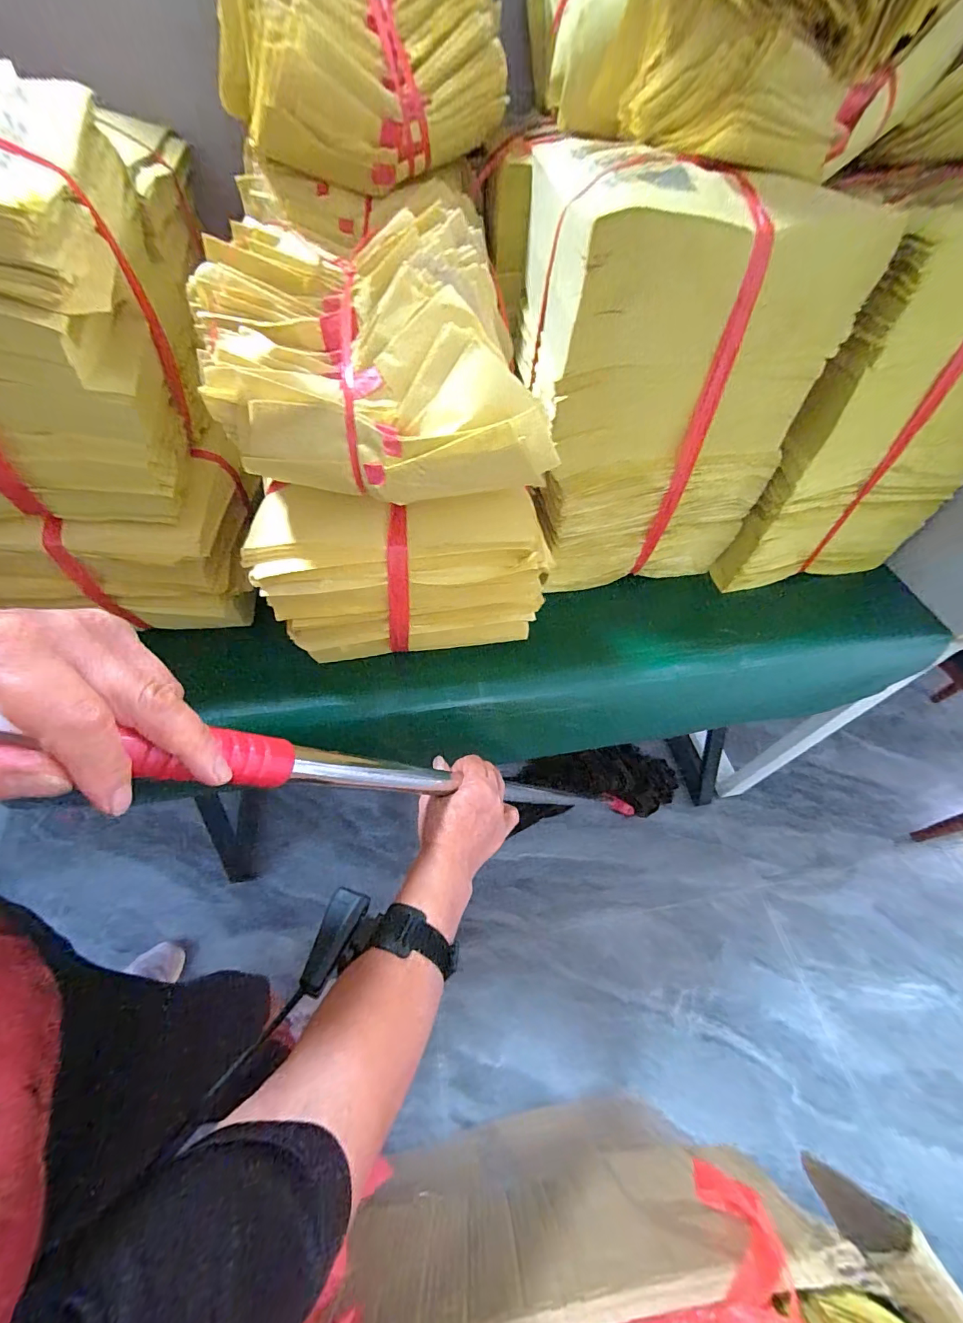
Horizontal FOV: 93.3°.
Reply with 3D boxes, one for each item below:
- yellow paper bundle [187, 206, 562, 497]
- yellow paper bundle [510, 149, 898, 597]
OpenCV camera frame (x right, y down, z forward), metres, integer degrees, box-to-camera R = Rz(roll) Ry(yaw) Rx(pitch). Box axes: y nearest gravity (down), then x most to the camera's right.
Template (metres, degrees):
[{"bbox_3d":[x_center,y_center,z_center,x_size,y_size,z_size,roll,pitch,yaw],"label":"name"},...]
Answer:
[{"bbox_3d":[-0.088,-0.228,0.348,0.255,0.119,0.207,1,54,-1],"label":"yellow paper bundle"},{"bbox_3d":[0.189,-0.289,0.517,0.265,0.368,0.186,-5,54,-5],"label":"yellow paper bundle"}]

